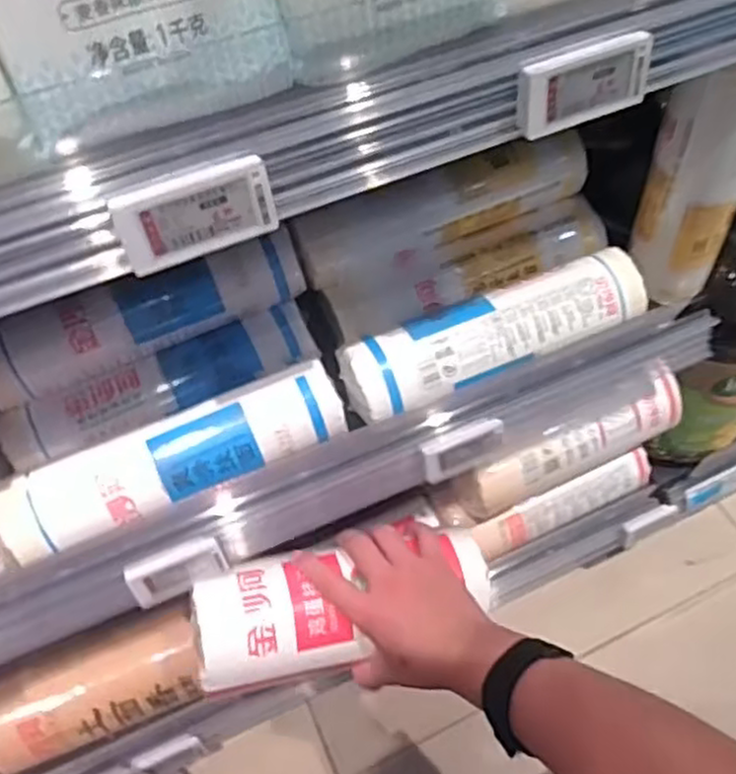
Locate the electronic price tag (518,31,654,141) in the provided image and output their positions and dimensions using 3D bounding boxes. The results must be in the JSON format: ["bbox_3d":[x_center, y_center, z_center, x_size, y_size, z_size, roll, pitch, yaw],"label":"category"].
[{"bbox_3d":[0.109,-0.152,0.368,0.071,0.038,0.013,-22,57,-10],"label":"electronic price tag"}]

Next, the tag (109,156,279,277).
[{"bbox_3d":[-0.075,-0.076,0.328,0.069,0.037,0.010,-21,56,-10],"label":"tag"}]

